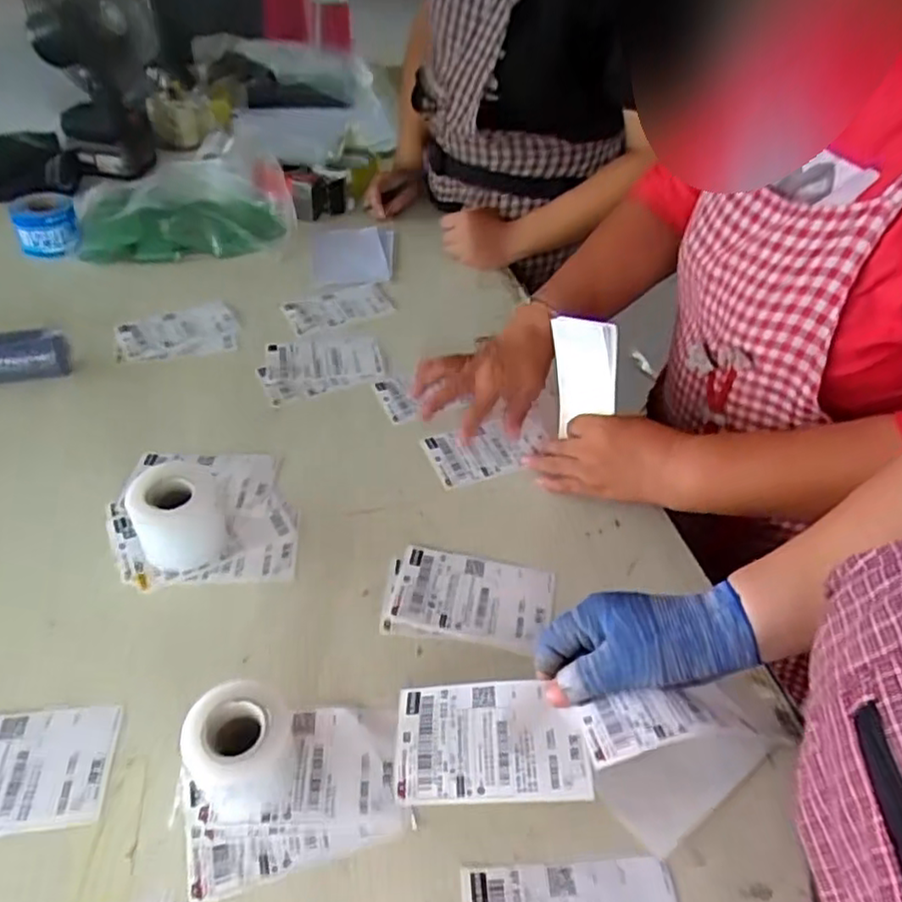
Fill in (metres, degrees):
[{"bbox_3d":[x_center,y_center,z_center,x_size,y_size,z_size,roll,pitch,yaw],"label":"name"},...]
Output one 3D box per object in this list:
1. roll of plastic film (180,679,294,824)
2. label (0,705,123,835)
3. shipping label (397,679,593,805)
[{"bbox_3d":[-0.132,0.191,0.425,0.063,0.068,0.063,-5,45,-11],"label":"roll of plastic film"},{"bbox_3d":[-0.291,0.208,0.433,0.134,0.005,0.078,-4,45,-10],"label":"label"},{"bbox_3d":[0.026,0.195,0.452,0.124,0.008,0.074,-5,58,6],"label":"shipping label"}]

